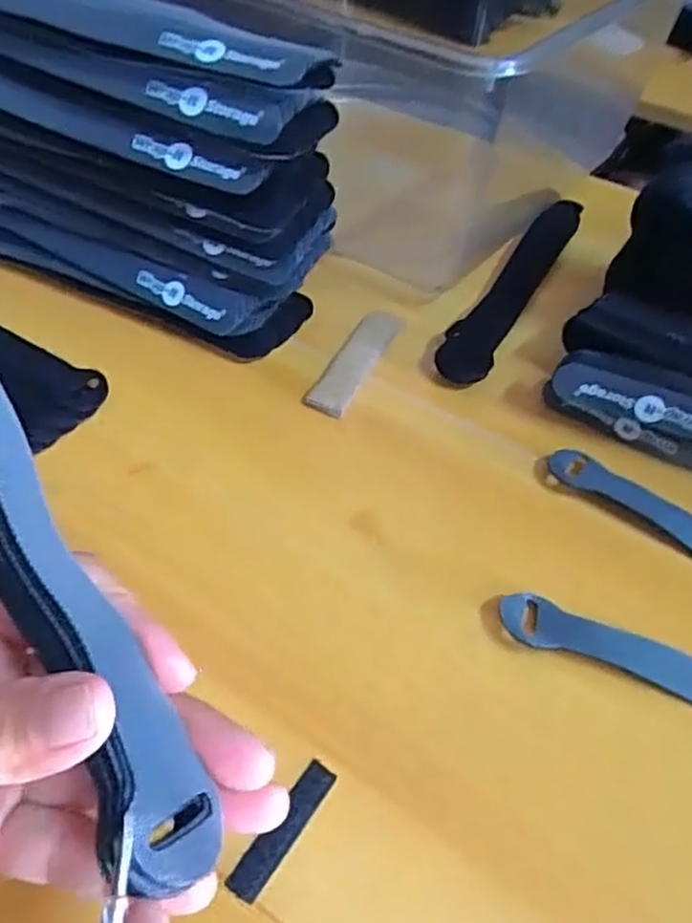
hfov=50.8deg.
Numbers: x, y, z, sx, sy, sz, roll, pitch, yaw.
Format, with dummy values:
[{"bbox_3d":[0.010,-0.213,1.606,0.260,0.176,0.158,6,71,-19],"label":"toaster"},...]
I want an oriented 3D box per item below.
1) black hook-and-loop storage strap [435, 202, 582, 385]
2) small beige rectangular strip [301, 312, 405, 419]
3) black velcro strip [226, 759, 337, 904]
[{"bbox_3d":[0.106,-0.113,0.447,0.028,0.013,0.210,24,51,15],"label":"black hook-and-loop storage strap"},{"bbox_3d":[0.006,-0.055,0.393,0.022,0.005,0.088,22,51,14],"label":"small beige rectangular strip"},{"bbox_3d":[-0.020,0.118,0.236,0.010,0.004,0.047,30,53,20],"label":"black velcro strip"}]

